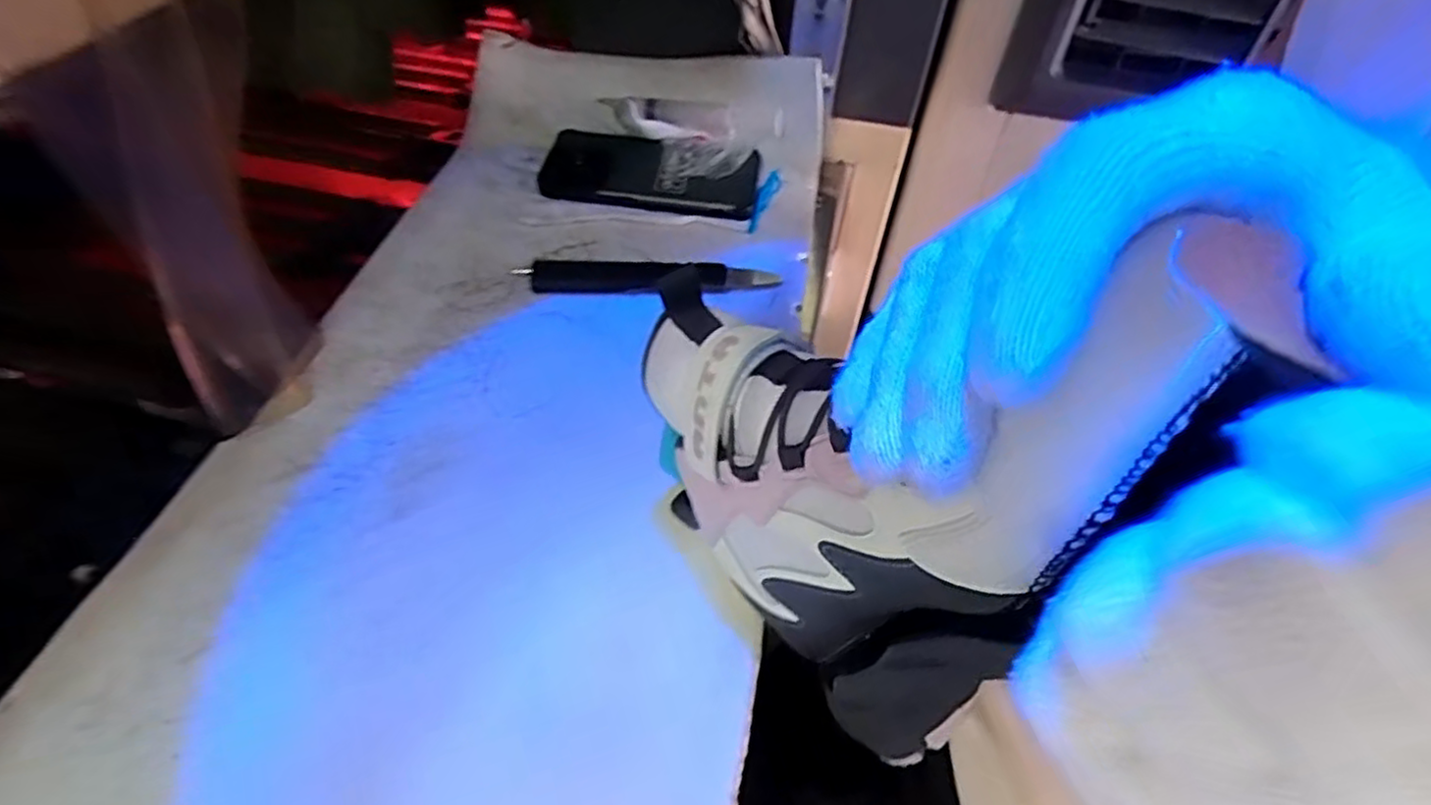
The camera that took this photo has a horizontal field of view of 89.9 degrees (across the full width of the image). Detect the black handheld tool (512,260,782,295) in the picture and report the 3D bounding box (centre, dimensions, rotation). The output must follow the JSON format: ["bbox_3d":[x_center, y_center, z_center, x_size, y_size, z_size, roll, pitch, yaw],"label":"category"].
[{"bbox_3d":[-0.044,-0.086,0.490,0.174,0.013,0.026,1,49,-6],"label":"black handheld tool"}]

